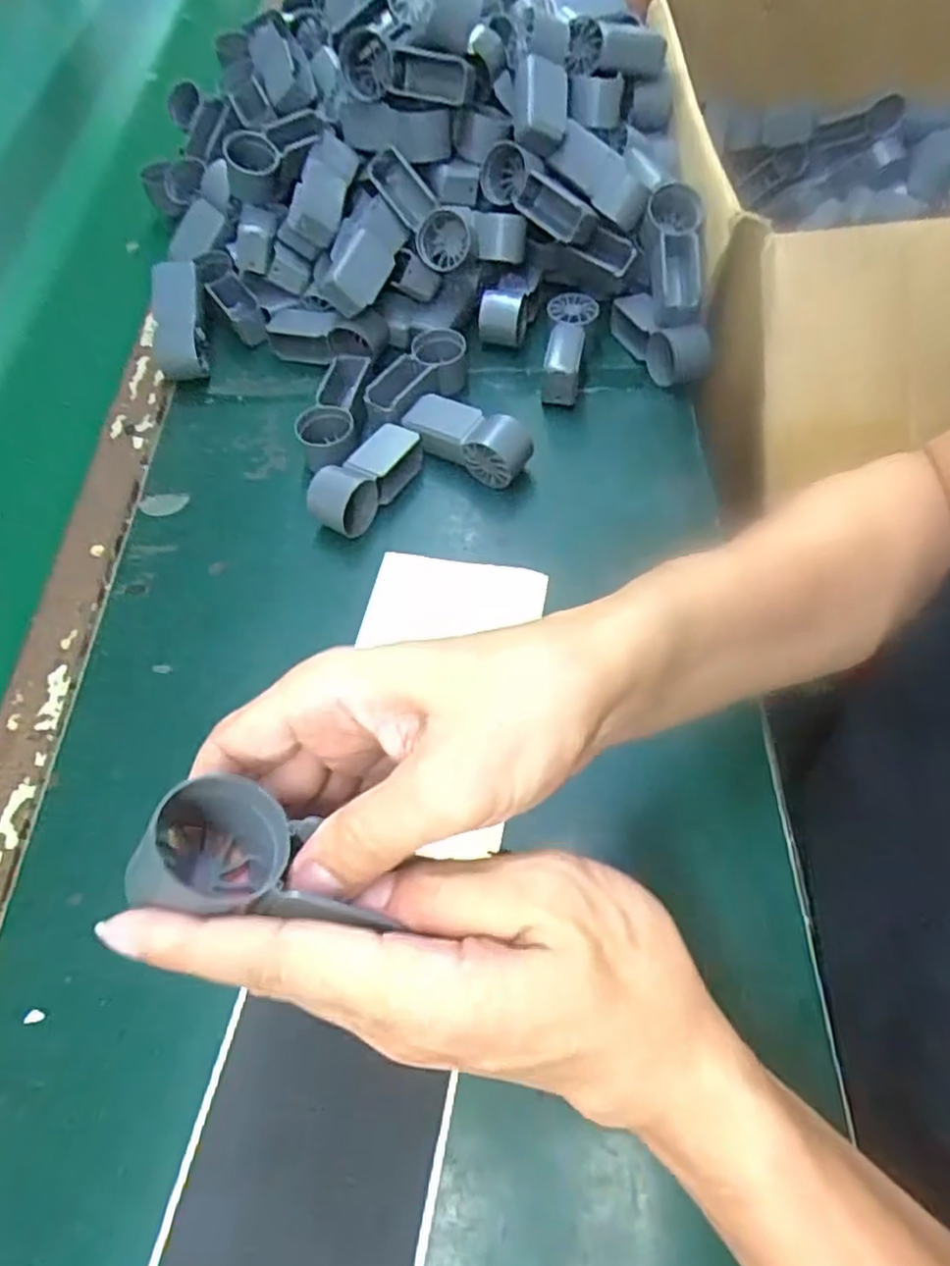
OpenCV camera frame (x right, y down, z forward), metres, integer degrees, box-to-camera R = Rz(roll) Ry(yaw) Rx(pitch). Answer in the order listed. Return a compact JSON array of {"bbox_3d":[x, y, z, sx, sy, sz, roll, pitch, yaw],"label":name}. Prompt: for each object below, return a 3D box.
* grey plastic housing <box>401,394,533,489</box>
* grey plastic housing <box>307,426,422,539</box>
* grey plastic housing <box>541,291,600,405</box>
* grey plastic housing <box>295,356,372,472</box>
[{"bbox_3d":[-0.006,-0.137,0.496,0.094,0.042,0.045,28,64,18],"label":"grey plastic housing"},{"bbox_3d":[-0.071,-0.104,0.478,0.041,0.037,0.092,32,66,20],"label":"grey plastic housing"},{"bbox_3d":[0.070,-0.208,0.532,0.035,0.042,0.092,5,60,6],"label":"grey plastic housing"},{"bbox_3d":[-0.097,-0.158,0.507,0.039,0.034,0.096,11,60,9],"label":"grey plastic housing"}]

